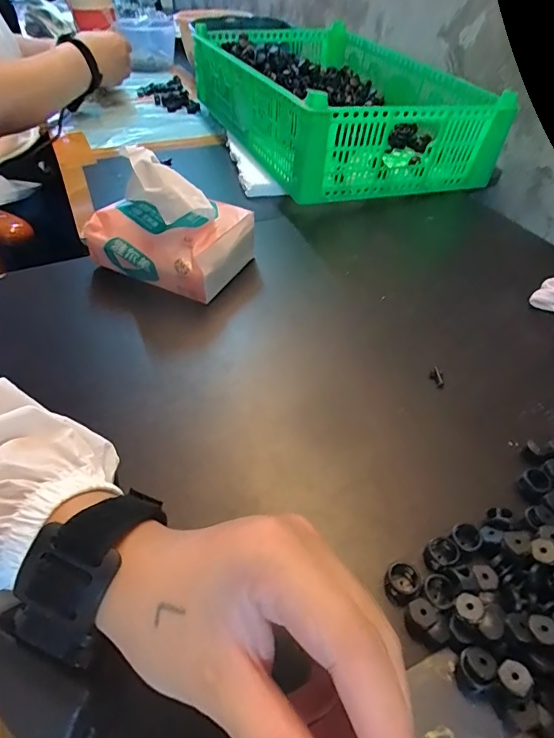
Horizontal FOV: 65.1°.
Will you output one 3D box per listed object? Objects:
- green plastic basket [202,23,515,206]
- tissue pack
[{"bbox_3d":[0.080,-0.409,0.667,0.297,0.116,0.456,-16,48,-15],"label":"green plastic basket"},{"bbox_3d":[-0.102,-0.139,0.408,0.131,0.107,0.095,21,49,19],"label":"tissue pack"}]

